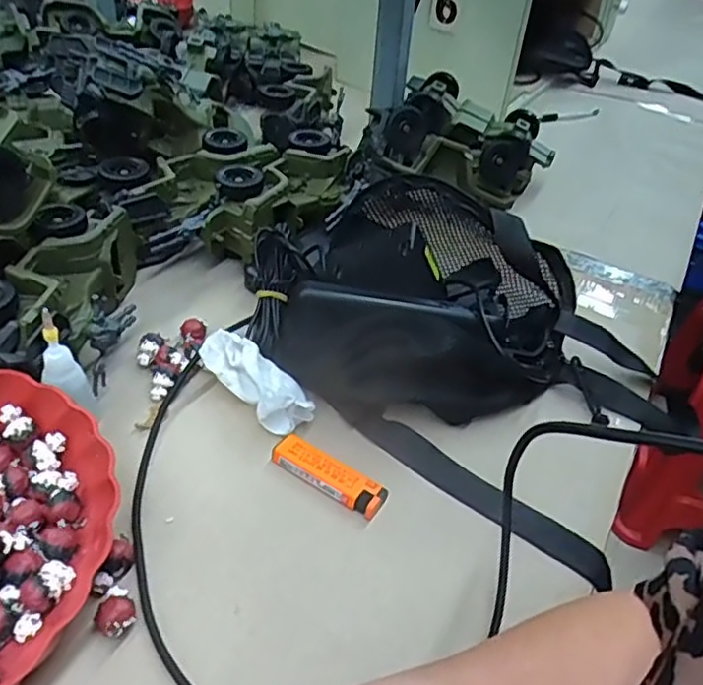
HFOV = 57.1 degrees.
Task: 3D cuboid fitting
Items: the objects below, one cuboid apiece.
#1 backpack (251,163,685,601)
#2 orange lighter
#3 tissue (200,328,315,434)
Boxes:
[{"bbox_3d":[0.091,-0.019,0.496,0.341,0.111,0.219,28,45,25],"label":"backpack"},{"bbox_3d":[-0.015,0.088,0.434,0.082,0.014,0.024,26,44,23],"label":"orange lighter"},{"bbox_3d":[-0.071,0.028,0.478,0.102,0.036,0.039,34,47,30],"label":"tissue"}]

